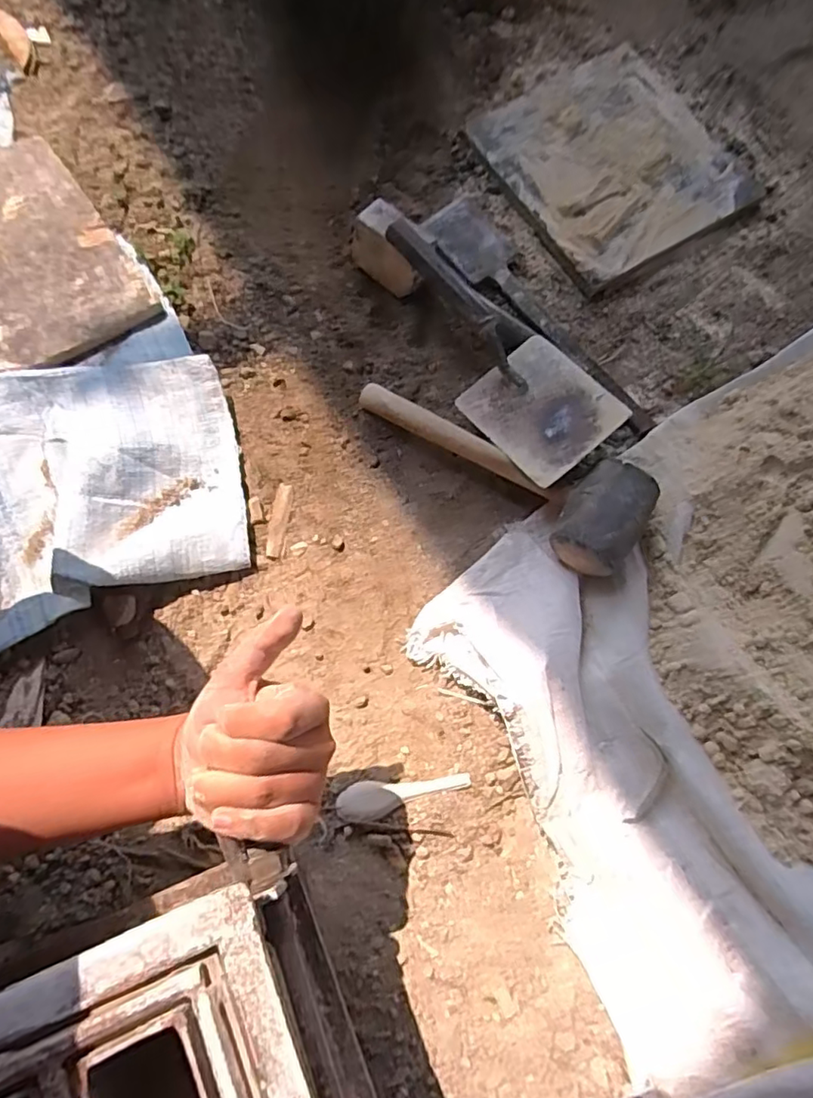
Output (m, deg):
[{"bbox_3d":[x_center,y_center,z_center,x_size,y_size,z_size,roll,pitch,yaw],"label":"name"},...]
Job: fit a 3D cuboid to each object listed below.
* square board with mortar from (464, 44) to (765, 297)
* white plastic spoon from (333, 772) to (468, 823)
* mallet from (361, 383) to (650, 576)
[{"bbox_3d":[0.234,-0.442,0.672,0.252,0.033,0.254,-32,78,-7],"label":"square board with mortar"},{"bbox_3d":[-0.004,0.205,0.500,0.112,0.013,0.030,-18,76,-3],"label":"white plastic spoon"},{"bbox_3d":[0.078,-0.080,0.547,0.293,0.062,0.094,30,78,8],"label":"mallet"}]

